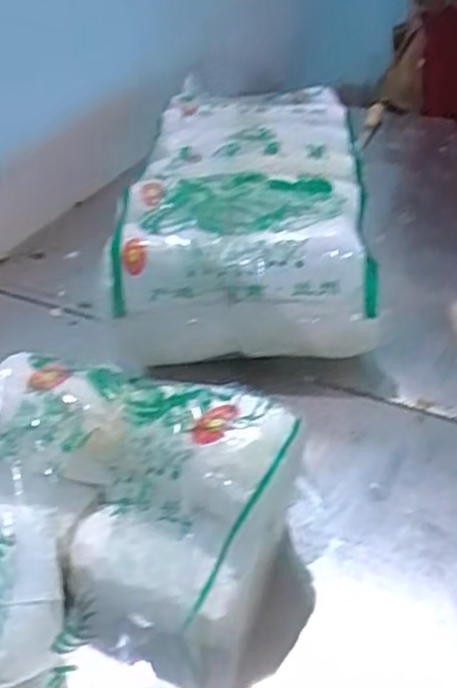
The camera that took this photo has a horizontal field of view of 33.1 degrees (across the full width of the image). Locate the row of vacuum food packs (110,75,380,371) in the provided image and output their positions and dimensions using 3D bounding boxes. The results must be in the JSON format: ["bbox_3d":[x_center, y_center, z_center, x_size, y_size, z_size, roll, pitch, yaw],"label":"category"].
[{"bbox_3d":[0.025,-0.162,1.057,0.309,0.234,0.400,-1,37,4],"label":"row of vacuum food packs"}]

